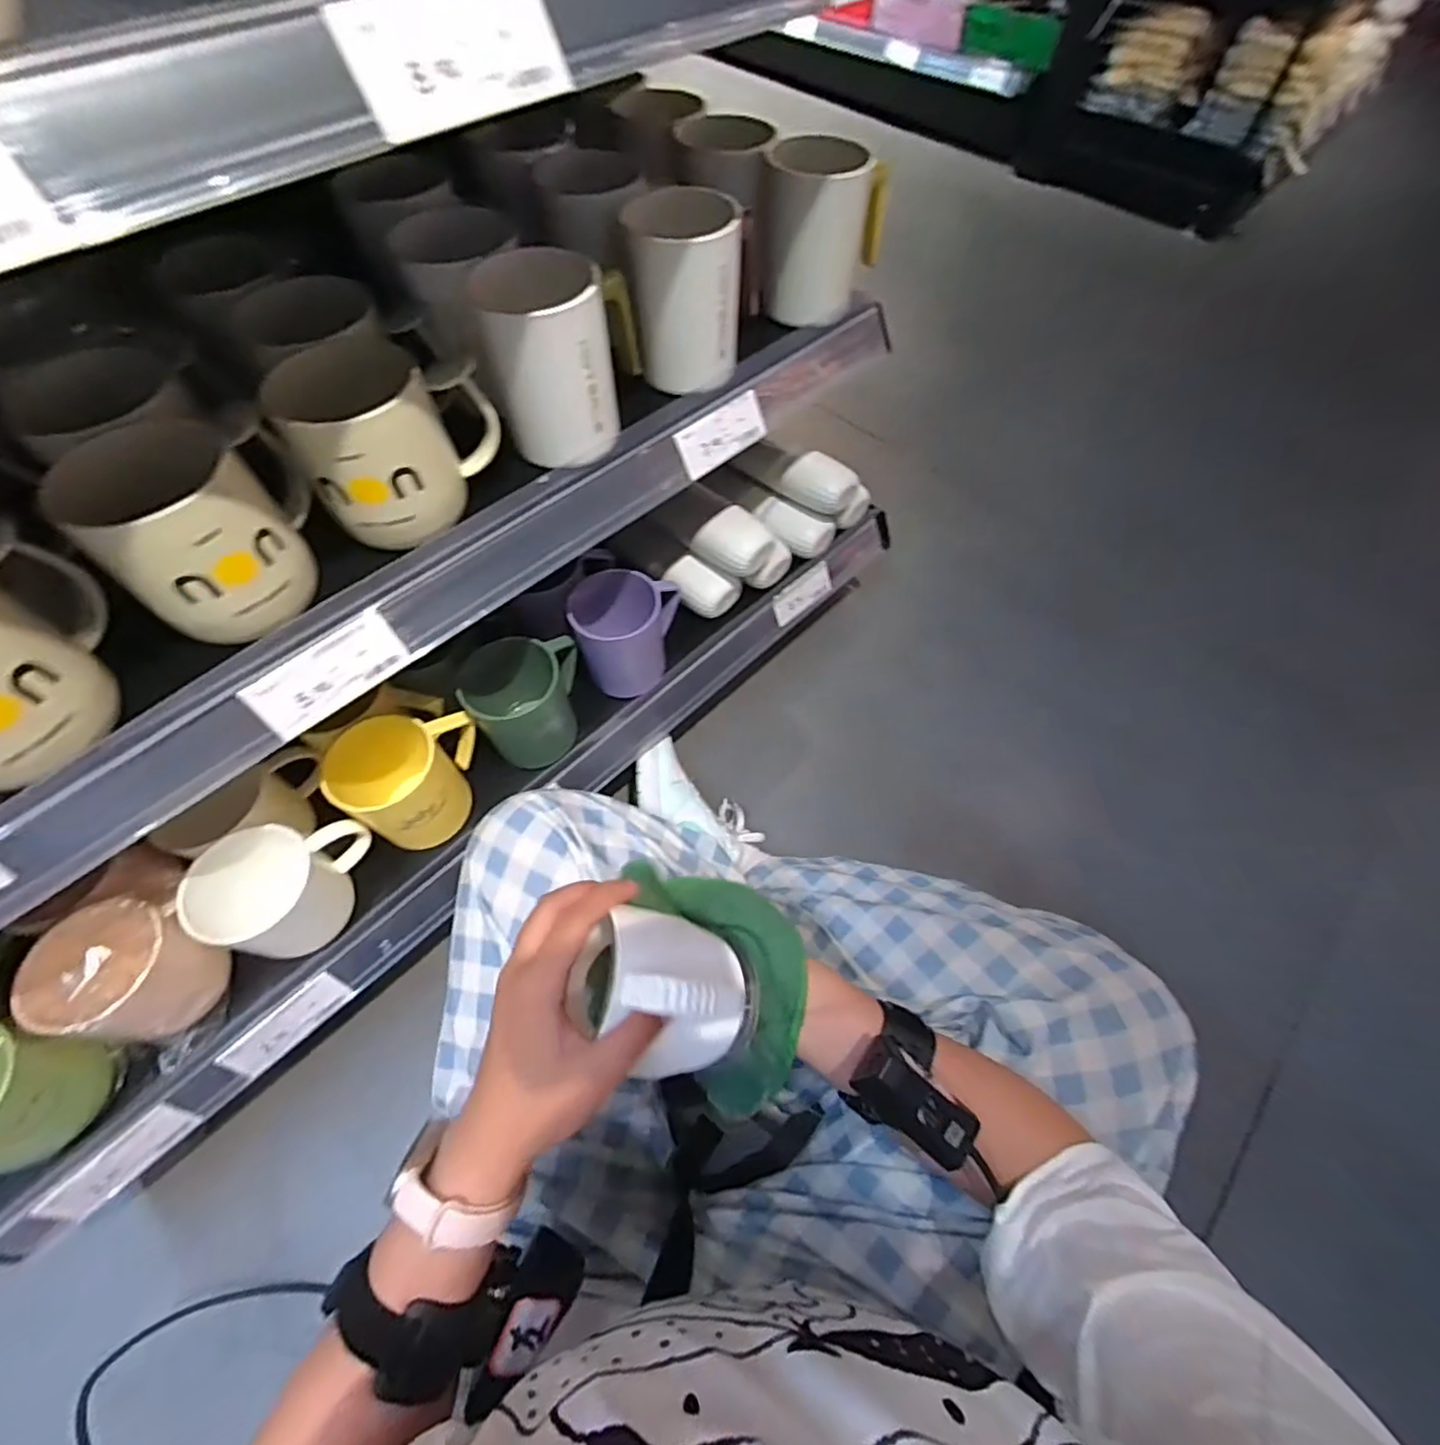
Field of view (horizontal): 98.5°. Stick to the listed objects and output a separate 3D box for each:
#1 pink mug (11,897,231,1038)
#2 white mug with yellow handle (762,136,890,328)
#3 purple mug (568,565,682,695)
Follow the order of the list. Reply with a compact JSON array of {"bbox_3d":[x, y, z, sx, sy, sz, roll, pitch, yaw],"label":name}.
[{"bbox_3d":[-0.417,0.180,0.447,0.076,0.101,0.079,5,60,1],"label":"pink mug"},{"bbox_3d":[0.084,-0.404,0.509,0.097,0.105,0.092,13,61,5],"label":"white mug with yellow handle"},{"bbox_3d":[-0.089,-0.085,0.594,0.095,0.098,0.082,-3,61,-4],"label":"purple mug"}]

